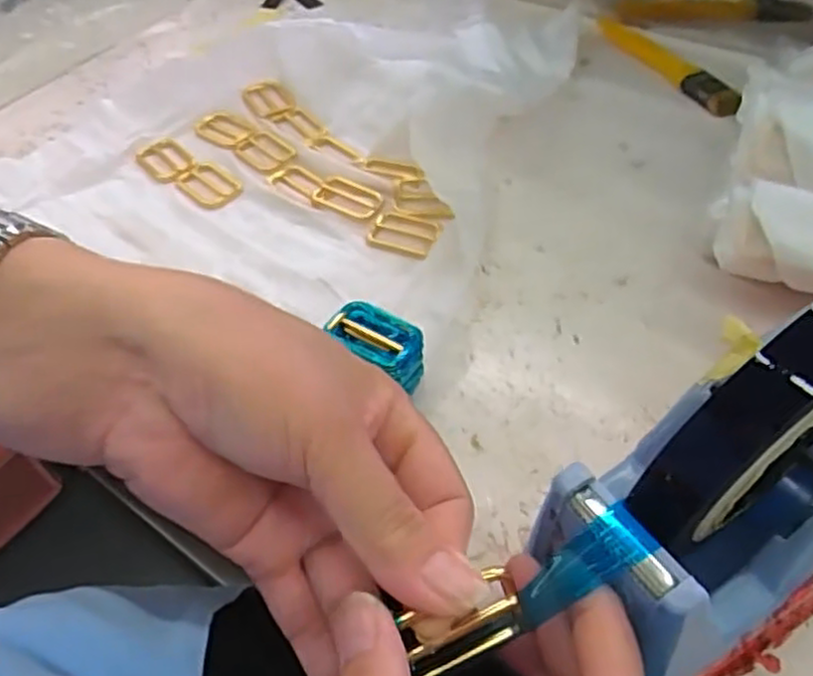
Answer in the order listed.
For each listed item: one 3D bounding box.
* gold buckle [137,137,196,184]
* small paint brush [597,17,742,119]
[{"bbox_3d":[-0.170,-0.125,0.518,0.052,0.006,0.032,35,61,30],"label":"gold buckle"},{"bbox_3d":[0.191,-0.209,0.546,0.022,0.012,0.158,-22,51,-12],"label":"small paint brush"}]

